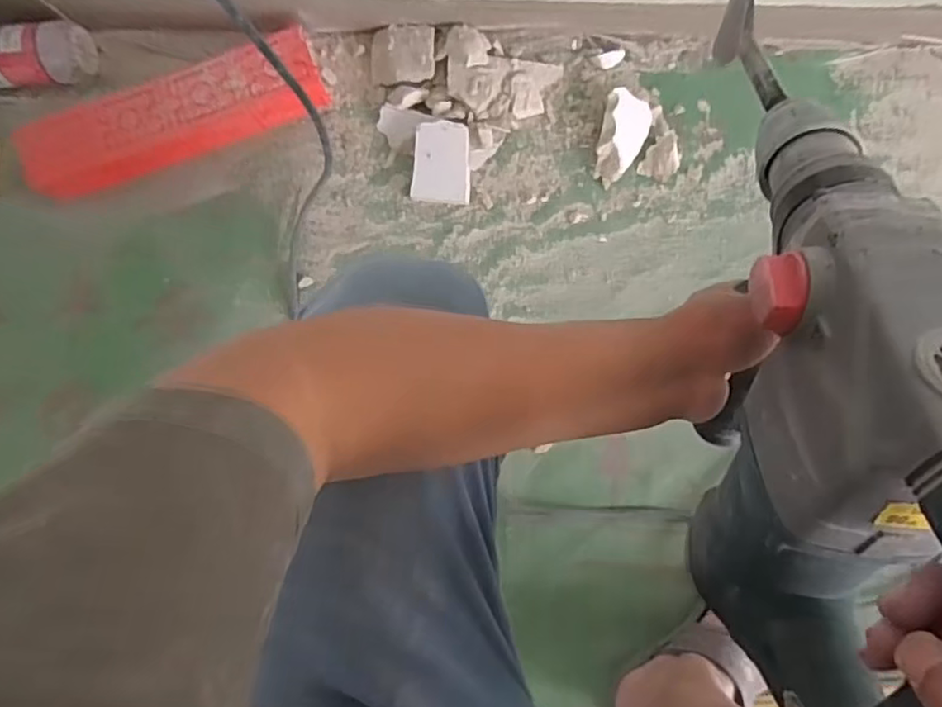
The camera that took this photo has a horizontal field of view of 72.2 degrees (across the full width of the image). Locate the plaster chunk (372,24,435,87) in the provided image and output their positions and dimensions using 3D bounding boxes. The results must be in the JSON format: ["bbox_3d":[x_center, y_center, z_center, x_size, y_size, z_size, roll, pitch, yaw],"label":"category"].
[{"bbox_3d":[-0.079,-0.344,0.747,0.074,0.025,0.062,3,87,2],"label":"plaster chunk"}]

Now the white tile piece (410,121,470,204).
[{"bbox_3d":[-0.032,-0.220,0.743,0.065,0.012,0.089,6,98,-3],"label":"white tile piece"}]

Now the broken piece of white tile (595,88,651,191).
[{"bbox_3d":[0.175,-0.248,0.746,0.053,0.013,0.105,13,94,-13],"label":"broken piece of white tile"}]

